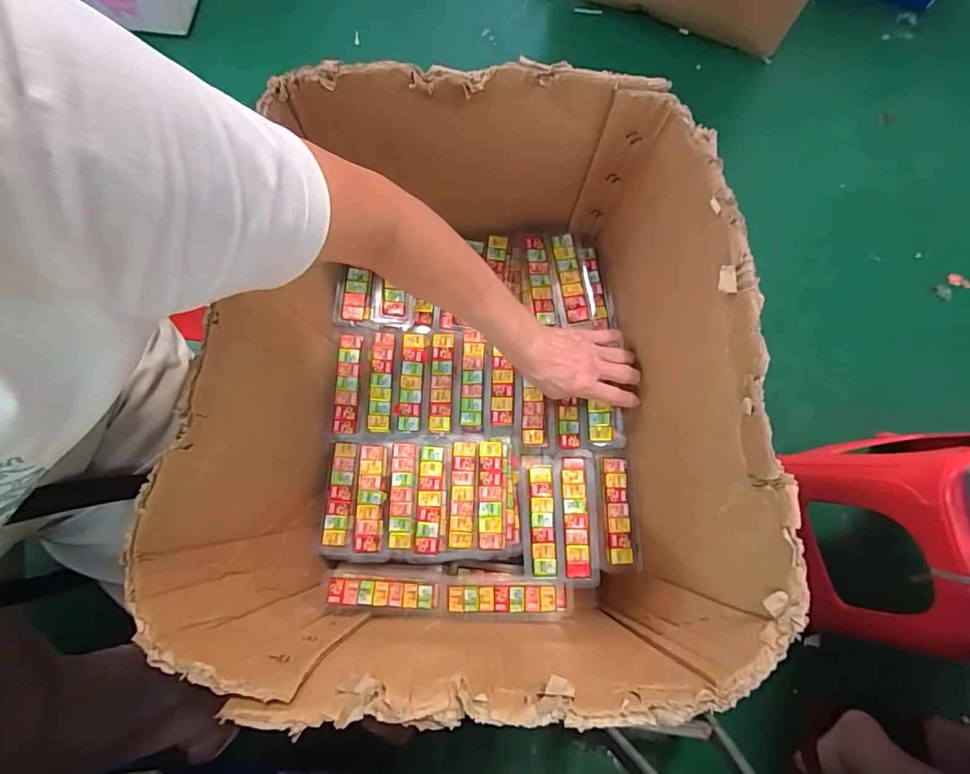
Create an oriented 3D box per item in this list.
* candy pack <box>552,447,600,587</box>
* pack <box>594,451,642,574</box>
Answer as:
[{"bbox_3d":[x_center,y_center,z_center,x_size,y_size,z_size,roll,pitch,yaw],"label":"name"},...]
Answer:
[{"bbox_3d":[0.108,0.152,0.542,0.053,0.028,0.148,1,78,-1],"label":"candy pack"},{"bbox_3d":[0.157,0.146,0.544,0.046,0.015,0.135,0,78,-2],"label":"pack"}]

